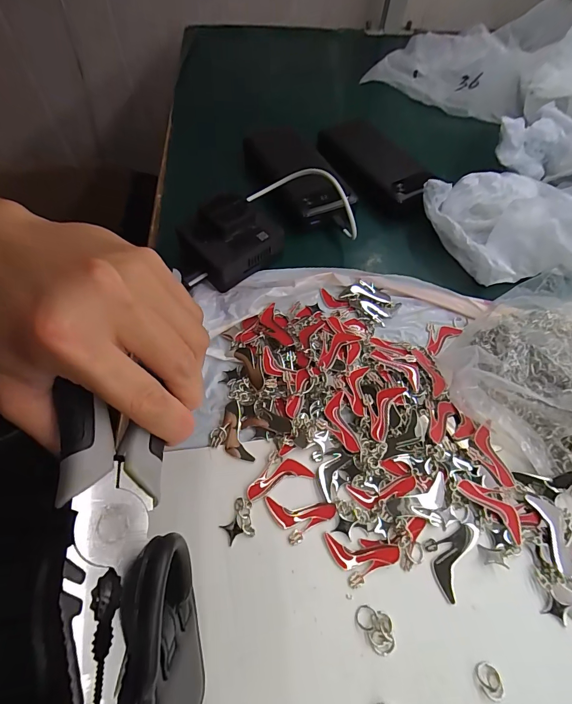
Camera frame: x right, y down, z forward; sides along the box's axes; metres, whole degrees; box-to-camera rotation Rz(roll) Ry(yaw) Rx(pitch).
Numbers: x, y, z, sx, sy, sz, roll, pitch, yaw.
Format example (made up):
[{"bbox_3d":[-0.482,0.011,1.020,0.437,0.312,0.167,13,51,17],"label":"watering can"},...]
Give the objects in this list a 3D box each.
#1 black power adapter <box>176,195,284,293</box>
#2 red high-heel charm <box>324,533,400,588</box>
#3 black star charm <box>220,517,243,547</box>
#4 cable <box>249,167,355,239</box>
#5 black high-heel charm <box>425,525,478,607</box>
[{"bbox_3d":[-0.051,-0.106,0.336,0.078,0.041,0.066,-37,68,-21],"label":"black power adapter"},{"bbox_3d":[0.047,0.131,0.226,0.046,0.004,0.025,10,60,3],"label":"red high-heel charm"},{"bbox_3d":[-0.035,0.114,0.232,0.011,0.004,0.013,-33,66,-19],"label":"black star charm"},{"bbox_3d":[0.019,-0.150,0.343,0.114,0.041,0.031,30,63,14],"label":"cable"},{"bbox_3d":[0.104,0.127,0.231,0.027,0.004,0.047,35,64,17],"label":"black high-heel charm"}]

